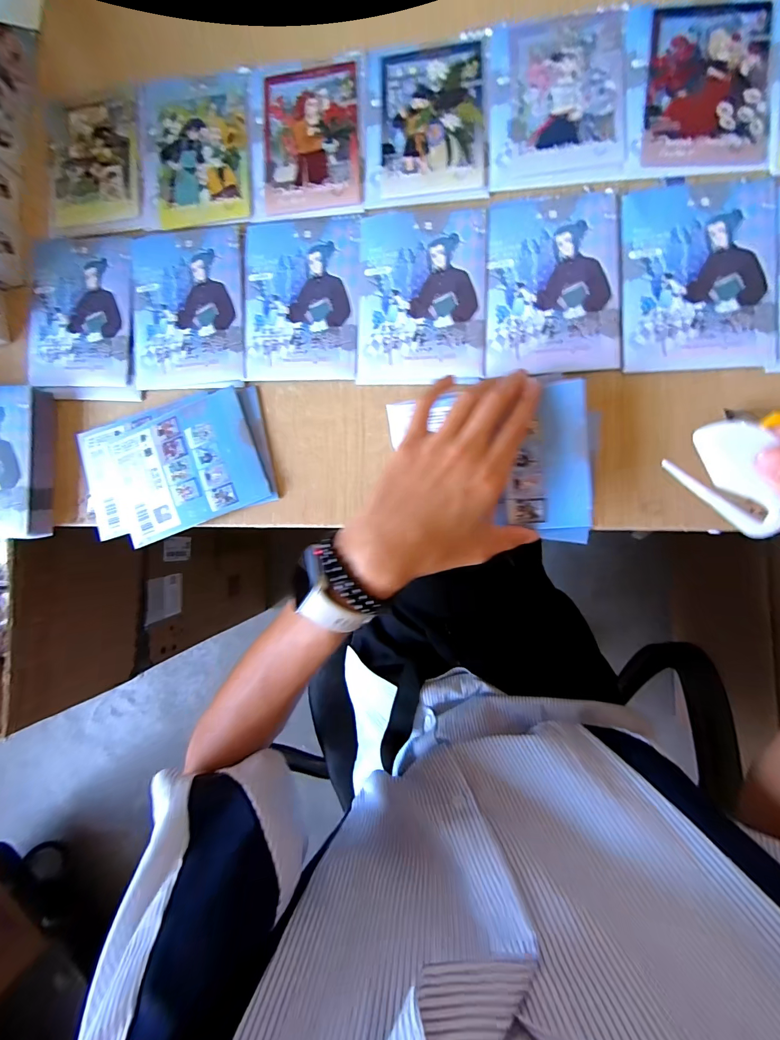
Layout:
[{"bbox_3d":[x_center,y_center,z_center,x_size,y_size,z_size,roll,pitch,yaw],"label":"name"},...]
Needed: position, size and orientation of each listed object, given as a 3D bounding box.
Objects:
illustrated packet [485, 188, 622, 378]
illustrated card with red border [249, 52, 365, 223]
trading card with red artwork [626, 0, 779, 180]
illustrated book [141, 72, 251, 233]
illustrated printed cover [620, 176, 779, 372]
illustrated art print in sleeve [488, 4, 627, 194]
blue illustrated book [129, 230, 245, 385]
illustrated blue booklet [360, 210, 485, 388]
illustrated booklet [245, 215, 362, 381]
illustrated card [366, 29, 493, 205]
[{"bbox_3d":[0.133,-0.195,0.318,0.104,0.004,0.146,0,89,8],"label":"illustrated packet"},{"bbox_3d":[-0.076,-0.344,0.352,0.106,0.006,0.140,0,89,8],"label":"illustrated card with red border"},{"bbox_3d":[0.248,-0.346,0.311,0.106,0.005,0.136,1,90,8],"label":"trading card with red artwork"},{"bbox_3d":[-0.182,-0.347,0.365,0.107,0.007,0.149,-3,89,8],"label":"illustrated book"},{"bbox_3d":[0.241,-0.193,0.302,0.109,0.004,0.146,0,89,8],"label":"illustrated printed cover"},{"bbox_3d":[0.140,-0.352,0.327,0.107,0.005,0.140,0,89,8],"label":"illustrated art print in sleeve"},{"bbox_3d":[-0.191,-0.197,0.362,0.109,0.007,0.142,0,89,8],"label":"blue illustrated book"},{"bbox_3d":[0.026,-0.192,0.332,0.109,0.004,0.144,1,90,8],"label":"illustrated blue booklet"},{"bbox_3d":[-0.080,-0.199,0.349,0.106,0.004,0.141,1,90,8],"label":"illustrated booklet"},{"bbox_3d":[0.032,-0.350,0.340,0.109,0.007,0.141,1,90,8],"label":"illustrated card"}]

